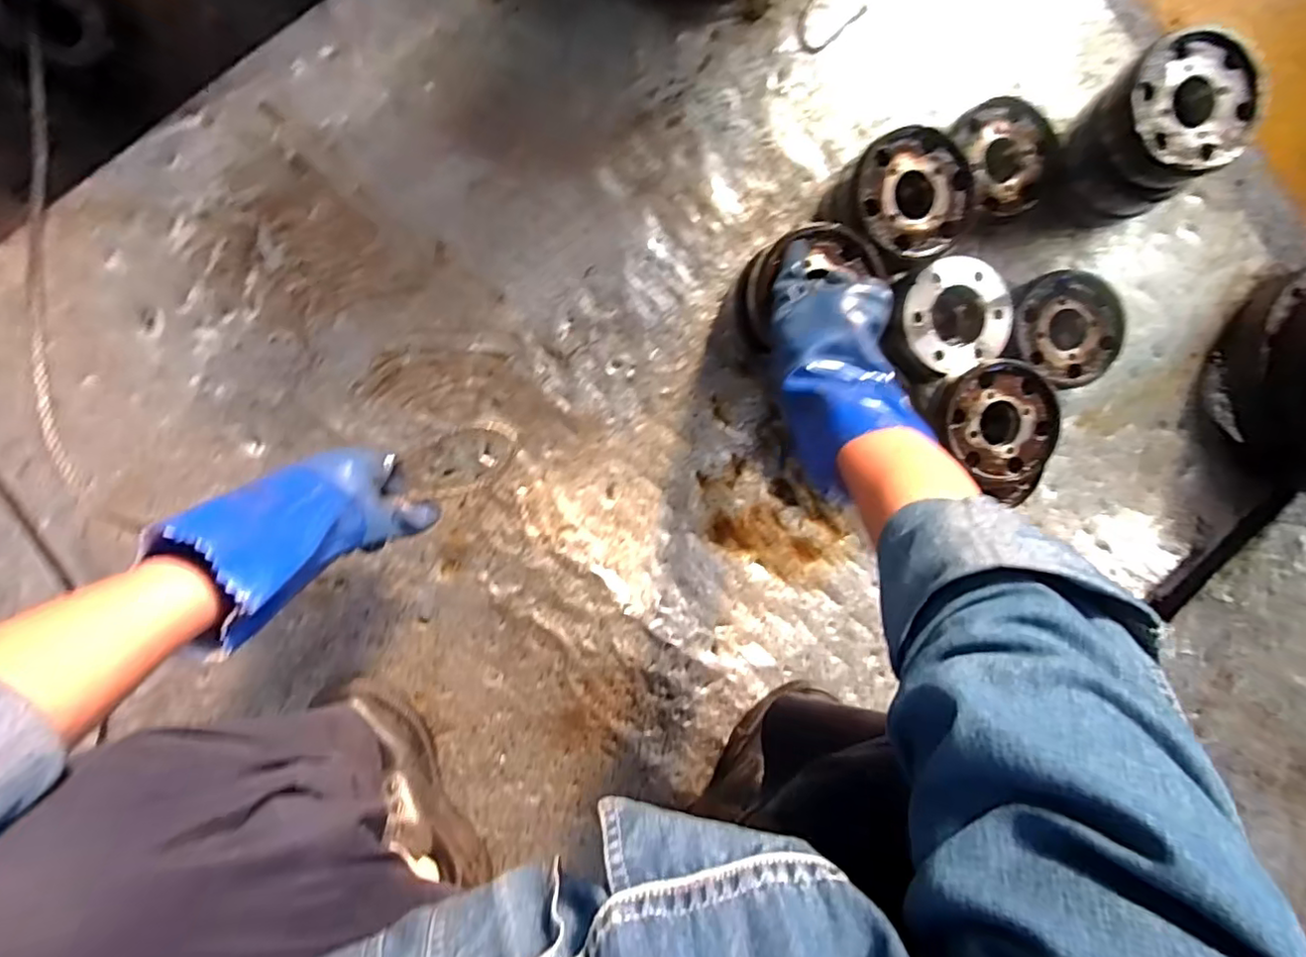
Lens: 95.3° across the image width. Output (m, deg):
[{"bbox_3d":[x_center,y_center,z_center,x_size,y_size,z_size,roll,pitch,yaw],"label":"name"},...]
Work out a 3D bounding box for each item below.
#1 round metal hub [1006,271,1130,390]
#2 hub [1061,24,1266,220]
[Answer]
[{"bbox_3d":[0.444,-0.165,0.643,0.117,0.044,0.111,0,93,-7],"label":"round metal hub"},{"bbox_3d":[0.478,-0.332,0.569,0.118,0.106,0.125,0,93,-7],"label":"hub"}]

